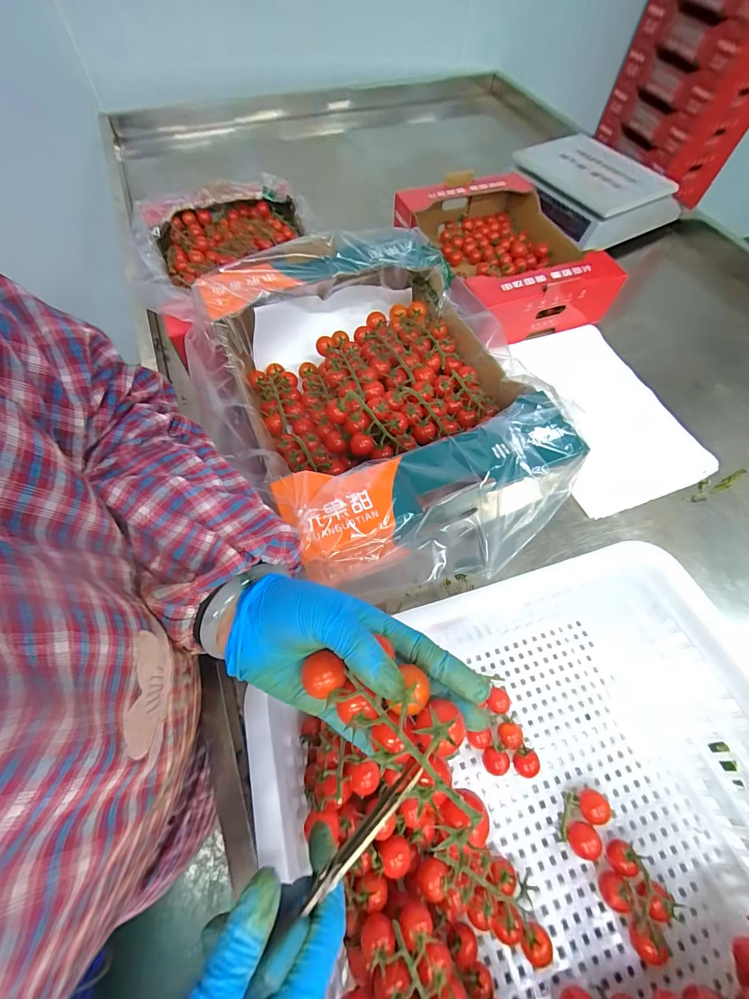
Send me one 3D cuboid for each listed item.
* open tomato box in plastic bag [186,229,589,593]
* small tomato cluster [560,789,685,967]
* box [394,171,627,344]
[{"bbox_3d":[-0.006,-0.116,0.428,0.324,0.098,0.424,-19,64,-12],"label":"open tomato box in plastic bag"},{"bbox_3d":[0.220,0.330,0.343,0.054,0.031,0.112,-27,66,-16],"label":"small tomato cluster"},{"bbox_3d":[0.258,-0.499,0.785,0.304,0.099,0.403,-19,64,-12],"label":"box"}]

